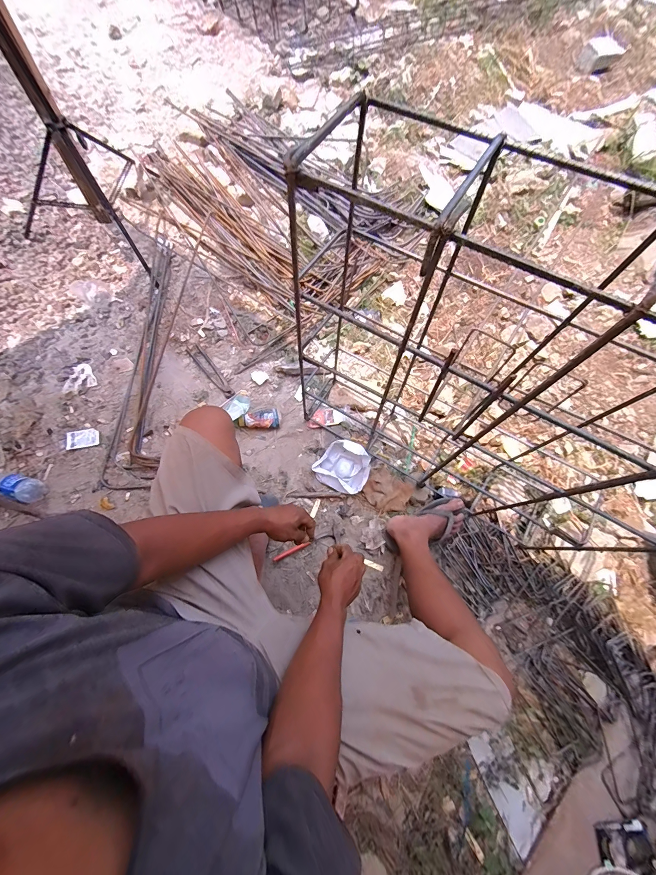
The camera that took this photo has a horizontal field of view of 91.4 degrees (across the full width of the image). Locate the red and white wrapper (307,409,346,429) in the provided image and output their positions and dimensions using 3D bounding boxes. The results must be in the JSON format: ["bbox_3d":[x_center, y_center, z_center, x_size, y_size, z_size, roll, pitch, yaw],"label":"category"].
[{"bbox_3d":[-0.008,-0.069,1.093,0.126,0.023,0.061,-8,72,-4],"label":"red and white wrapper"}]

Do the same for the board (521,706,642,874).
[{"bbox_3d":[0.640,0.899,0.736,0.450,0.024,0.195,-39,76,-18],"label":"board"}]

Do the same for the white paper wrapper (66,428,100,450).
[{"bbox_3d":[-0.763,0.002,0.992,0.091,0.007,0.061,-14,70,-11],"label":"white paper wrapper"}]

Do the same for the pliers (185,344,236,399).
[{"bbox_3d":[-0.411,-0.229,1.128,0.043,0.014,0.249,-37,76,-18],"label":"pliers"}]

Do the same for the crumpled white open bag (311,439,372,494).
[{"bbox_3d":[0.051,0.085,1.010,0.167,0.052,0.155,29,68,6],"label":"crumpled white open bag"}]

